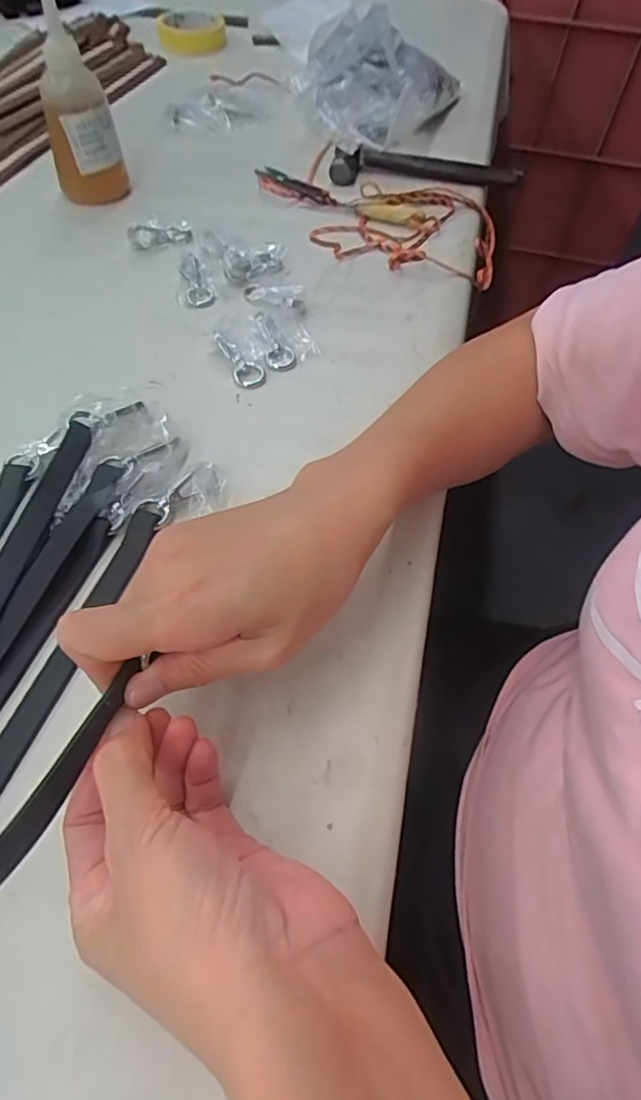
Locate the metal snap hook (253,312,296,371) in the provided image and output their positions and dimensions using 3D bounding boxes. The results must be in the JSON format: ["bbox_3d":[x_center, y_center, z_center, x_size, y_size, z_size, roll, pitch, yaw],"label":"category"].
[{"bbox_3d":[-0.037,-0.156,0.447,0.022,0.004,0.053,-20,75,-17],"label":"metal snap hook"}]

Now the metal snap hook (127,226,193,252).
[{"bbox_3d":[-0.142,-0.278,0.529,0.053,0.012,0.019,-16,58,-15],"label":"metal snap hook"}]

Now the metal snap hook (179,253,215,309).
[{"bbox_3d":[-0.102,-0.221,0.490,0.023,0.007,0.057,-15,71,-13],"label":"metal snap hook"}]

